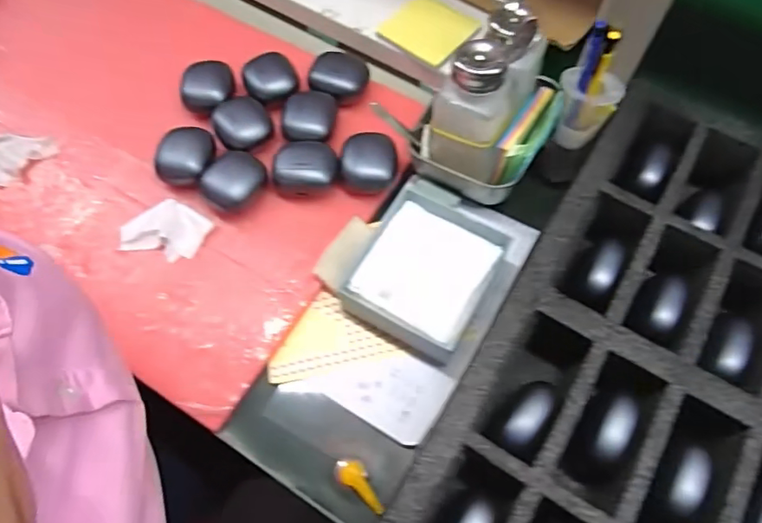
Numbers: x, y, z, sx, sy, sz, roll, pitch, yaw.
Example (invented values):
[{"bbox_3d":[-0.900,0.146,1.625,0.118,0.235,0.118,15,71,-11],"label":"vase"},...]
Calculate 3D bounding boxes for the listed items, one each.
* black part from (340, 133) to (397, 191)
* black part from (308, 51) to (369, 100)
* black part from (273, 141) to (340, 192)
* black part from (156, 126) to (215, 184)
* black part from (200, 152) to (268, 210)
[{"bbox_3d":[-0.010,-0.088,0.485,0.048,0.019,0.051,-1,65,0],"label":"black part"},{"bbox_3d":[-0.040,-0.180,0.527,0.055,0.018,0.047,23,67,11],"label":"black part"},{"bbox_3d":[-0.066,-0.083,0.481,0.056,0.025,0.043,-8,65,-3],"label":"black part"},{"bbox_3d":[-0.177,-0.095,0.490,0.050,0.017,0.052,0,65,1],"label":"black part"},{"bbox_3d":[-0.129,-0.070,0.478,0.053,0.021,0.046,-41,71,-17],"label":"black part"}]

